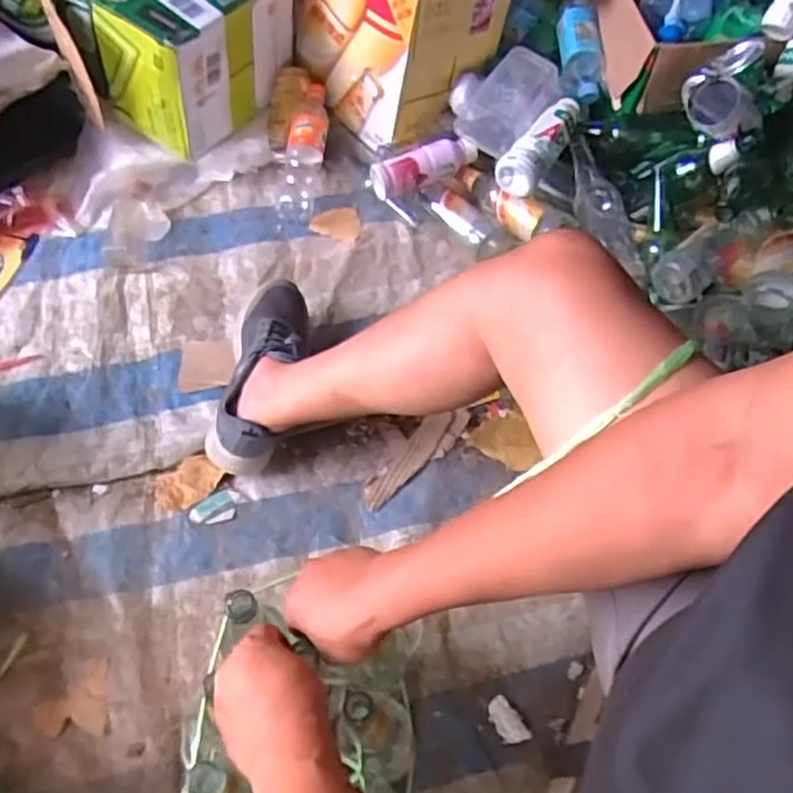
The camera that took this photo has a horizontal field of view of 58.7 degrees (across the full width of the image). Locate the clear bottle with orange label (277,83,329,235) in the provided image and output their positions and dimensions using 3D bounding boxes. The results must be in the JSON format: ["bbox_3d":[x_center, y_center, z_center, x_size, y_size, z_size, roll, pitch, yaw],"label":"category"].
[{"bbox_3d":[-0.153,-0.396,1.178,0.064,0.072,0.260,10,84,4],"label":"clear bottle with orange label"}]

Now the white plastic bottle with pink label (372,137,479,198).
[{"bbox_3d":[0.042,-0.364,1.110,0.166,0.054,0.048,-21,62,-14],"label":"white plastic bottle with pink label"}]

